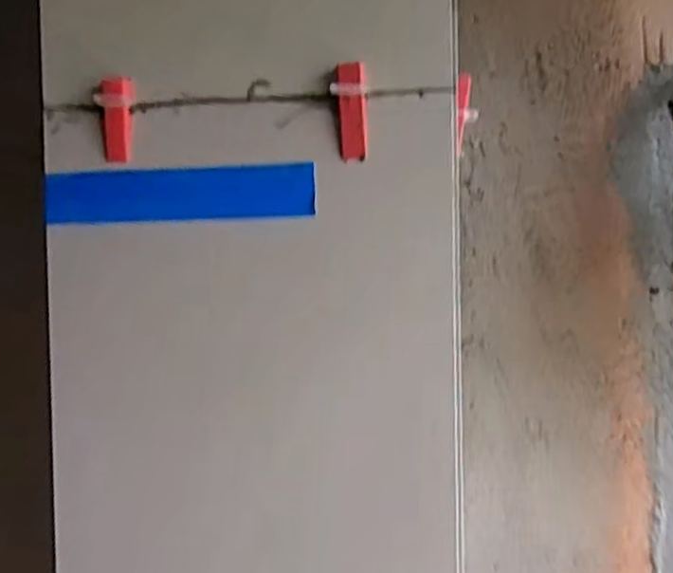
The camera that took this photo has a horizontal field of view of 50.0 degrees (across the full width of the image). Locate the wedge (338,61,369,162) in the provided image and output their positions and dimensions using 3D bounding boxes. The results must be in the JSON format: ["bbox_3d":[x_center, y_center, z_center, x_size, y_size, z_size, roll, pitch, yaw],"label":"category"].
[{"bbox_3d":[0.013,-0.136,0.562,0.022,0.071,0.011,-1,2,5],"label":"wedge"}]

